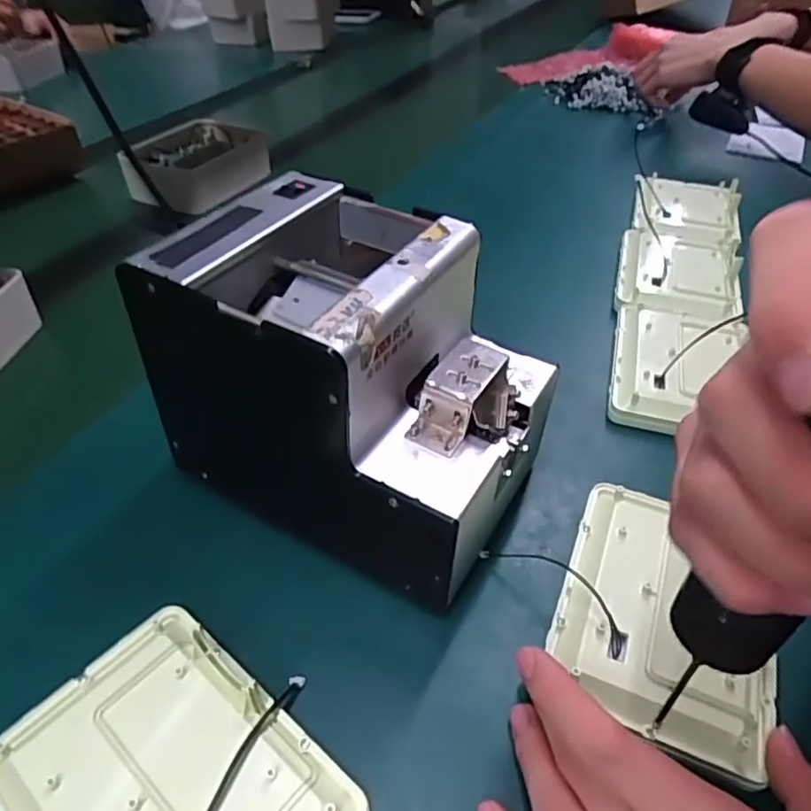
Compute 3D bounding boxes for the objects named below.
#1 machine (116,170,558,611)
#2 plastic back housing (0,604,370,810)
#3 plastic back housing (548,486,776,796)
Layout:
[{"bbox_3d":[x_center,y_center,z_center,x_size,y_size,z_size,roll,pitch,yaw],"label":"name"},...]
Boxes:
[{"bbox_3d":[-0.025,-0.013,0.335,0.177,0.155,0.124,21,46,22],"label":"machine"},{"bbox_3d":[-0.095,0.153,0.250,0.134,0.019,0.101,30,50,29],"label":"plastic back housing"},{"bbox_3d":[0.129,0.097,0.309,0.097,0.013,0.131,17,45,18],"label":"plastic back housing"}]

